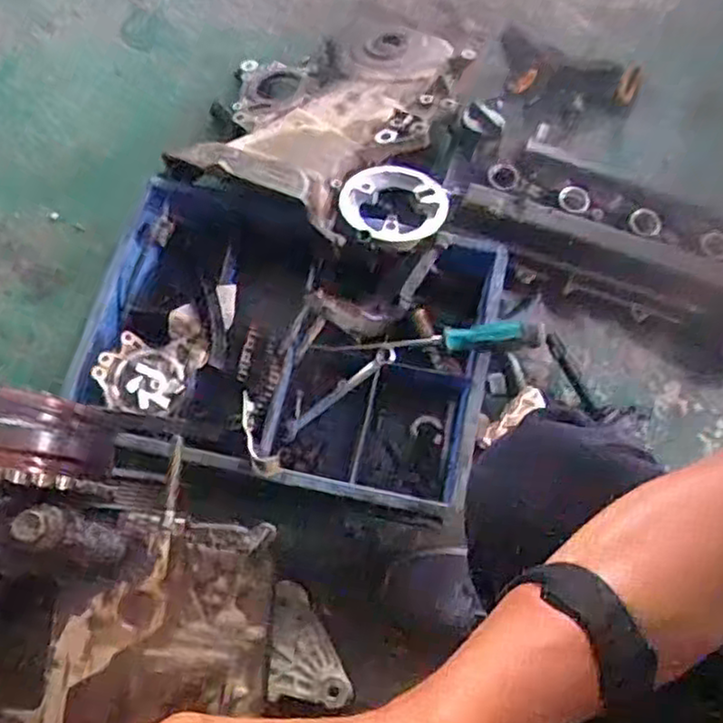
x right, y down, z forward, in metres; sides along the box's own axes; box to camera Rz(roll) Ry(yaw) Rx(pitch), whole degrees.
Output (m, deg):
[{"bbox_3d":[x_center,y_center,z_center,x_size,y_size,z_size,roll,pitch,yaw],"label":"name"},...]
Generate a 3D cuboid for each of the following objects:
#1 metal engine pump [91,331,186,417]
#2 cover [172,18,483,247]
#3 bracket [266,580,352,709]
[{"bbox_3d":[-0.241,0.020,0.781,0.091,0.031,0.078,23,71,10],"label":"metal engine pump"},{"bbox_3d":[-0.025,-0.318,0.909,0.318,0.164,0.399,15,72,4],"label":"cover"},{"bbox_3d":[-0.052,0.289,0.739,0.084,0.046,0.117,1,69,2],"label":"bracket"}]

